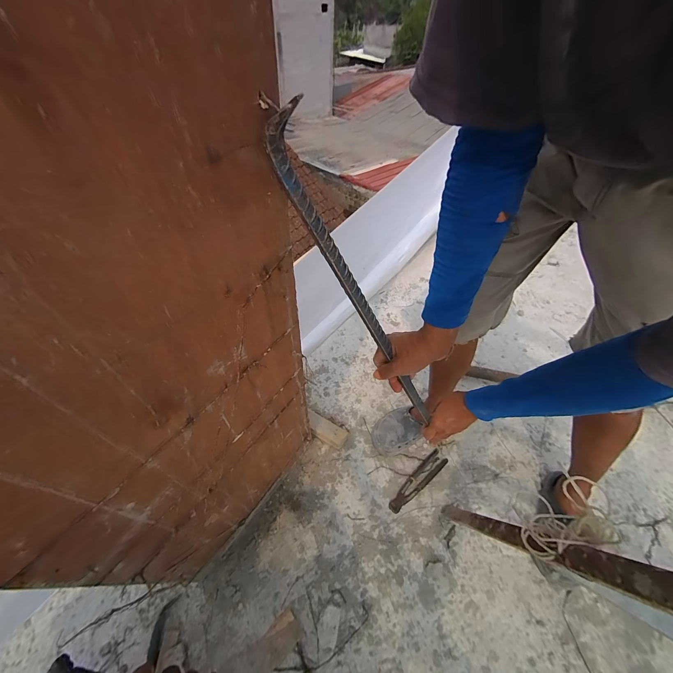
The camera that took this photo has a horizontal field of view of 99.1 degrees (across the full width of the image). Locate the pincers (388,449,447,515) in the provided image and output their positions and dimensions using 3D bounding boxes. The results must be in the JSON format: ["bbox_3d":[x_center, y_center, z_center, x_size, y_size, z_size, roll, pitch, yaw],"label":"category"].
[{"bbox_3d":[0.232,0.409,0.811,0.224,0.012,0.047,-32,59,-25],"label":"pincers"}]

